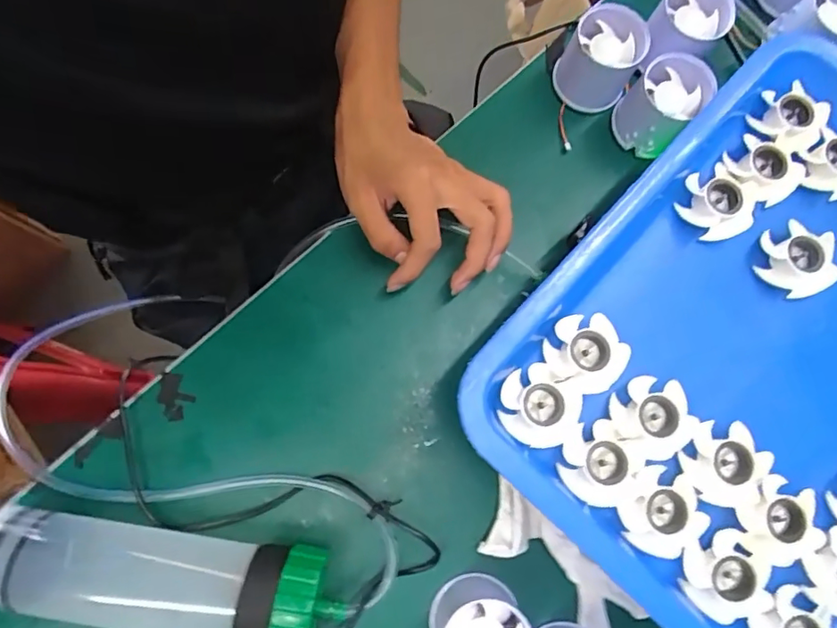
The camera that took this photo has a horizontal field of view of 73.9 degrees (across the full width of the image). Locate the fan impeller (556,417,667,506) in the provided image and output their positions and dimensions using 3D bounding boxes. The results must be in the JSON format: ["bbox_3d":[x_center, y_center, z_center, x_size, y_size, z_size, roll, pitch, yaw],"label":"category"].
[{"bbox_3d":[0.101,0.084,0.307,0.039,0.025,0.045,-40,83,-10],"label":"fan impeller"}]

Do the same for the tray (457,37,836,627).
[{"bbox_3d":[0.221,0.016,0.322,0.267,0.037,0.350,43,79,6],"label":"tray"}]

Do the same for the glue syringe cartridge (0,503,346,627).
[{"bbox_3d":[-0.156,0.152,0.324,0.221,0.060,0.057,8,75,0],"label":"glue syringe cartridge"}]

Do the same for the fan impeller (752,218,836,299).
[{"bbox_3d":[0.226,-0.032,0.333,0.038,0.016,0.043,-7,79,-4],"label":"fan impeller"}]

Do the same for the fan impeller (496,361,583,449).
[{"bbox_3d":[0.068,0.051,0.309,0.043,0.020,0.044,1,78,-3],"label":"fan impeller"}]

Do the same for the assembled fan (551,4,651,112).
[{"bbox_3d":[0.133,-0.188,0.411,0.054,0.047,0.052,0,76,-2],"label":"assembled fan"}]

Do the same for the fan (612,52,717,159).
[{"bbox_3d":[0.175,-0.151,0.401,0.049,0.056,0.047,0,76,-2],"label":"fan"}]

